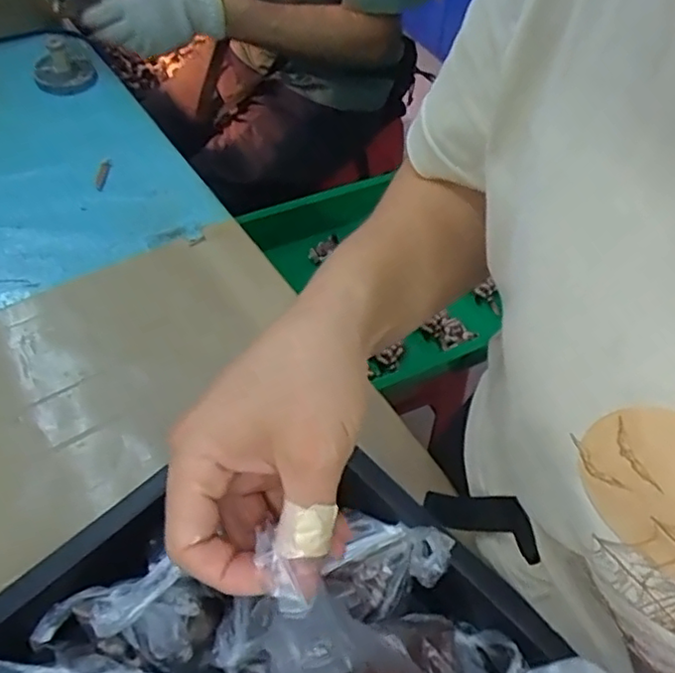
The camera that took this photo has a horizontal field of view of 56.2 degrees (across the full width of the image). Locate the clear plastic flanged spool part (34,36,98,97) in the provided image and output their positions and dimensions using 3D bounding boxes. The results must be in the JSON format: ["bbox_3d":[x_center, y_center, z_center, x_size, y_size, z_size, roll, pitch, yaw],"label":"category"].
[{"bbox_3d":[-0.360,-0.355,0.832,0.078,0.052,0.074,-14,56,-15],"label":"clear plastic flanged spool part"}]

